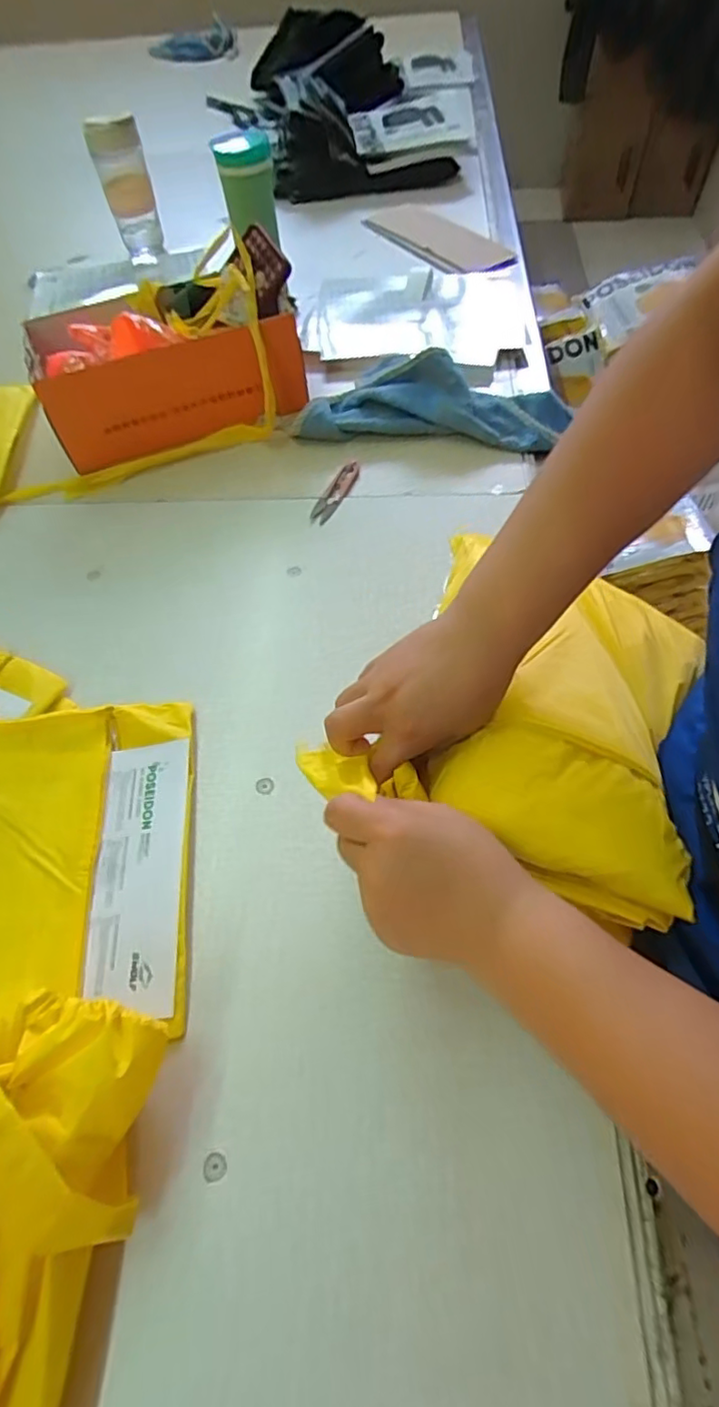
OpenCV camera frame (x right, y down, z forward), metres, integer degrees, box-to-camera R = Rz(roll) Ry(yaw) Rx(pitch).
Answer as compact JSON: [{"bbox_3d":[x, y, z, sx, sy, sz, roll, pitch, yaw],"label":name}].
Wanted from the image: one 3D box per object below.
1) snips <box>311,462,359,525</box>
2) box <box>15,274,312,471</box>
[{"bbox_3d":[-0.026,-0.240,0.666,0.023,0.008,0.103,21,62,17],"label":"snips"},{"bbox_3d":[-0.229,-0.412,0.721,0.299,0.126,0.142,-19,58,-7],"label":"box"}]

